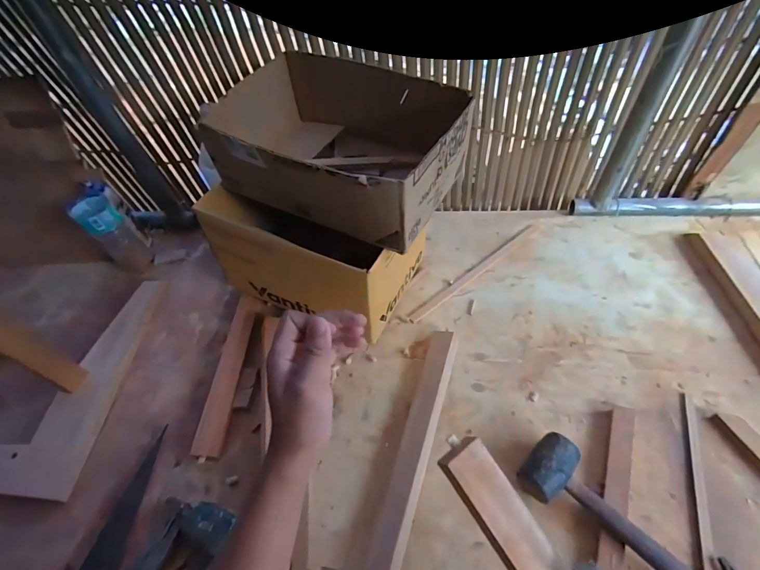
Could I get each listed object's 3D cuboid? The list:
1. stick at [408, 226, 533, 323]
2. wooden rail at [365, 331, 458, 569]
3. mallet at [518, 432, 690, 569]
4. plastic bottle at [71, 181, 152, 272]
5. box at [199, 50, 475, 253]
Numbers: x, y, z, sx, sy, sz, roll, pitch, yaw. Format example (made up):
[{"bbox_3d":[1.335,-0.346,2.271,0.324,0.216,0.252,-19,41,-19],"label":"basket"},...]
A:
[{"bbox_3d":[0.217,-0.031,0.869,0.386,0.014,0.024,-35,58,-19],"label":"stick"},{"bbox_3d":[0.064,0.259,0.641,0.051,0.032,0.410,13,56,15],"label":"wooden rail"},{"bbox_3d":[0.362,0.354,0.527,0.337,0.054,0.098,35,64,27],"label":"mallet"},{"bbox_3d":[-0.625,-0.128,0.889,0.090,0.185,0.097,37,65,28],"label":"plastic bottle"},{"bbox_3d":[-0.078,-0.255,0.698,0.429,0.171,0.323,24,61,21],"label":"box"}]

